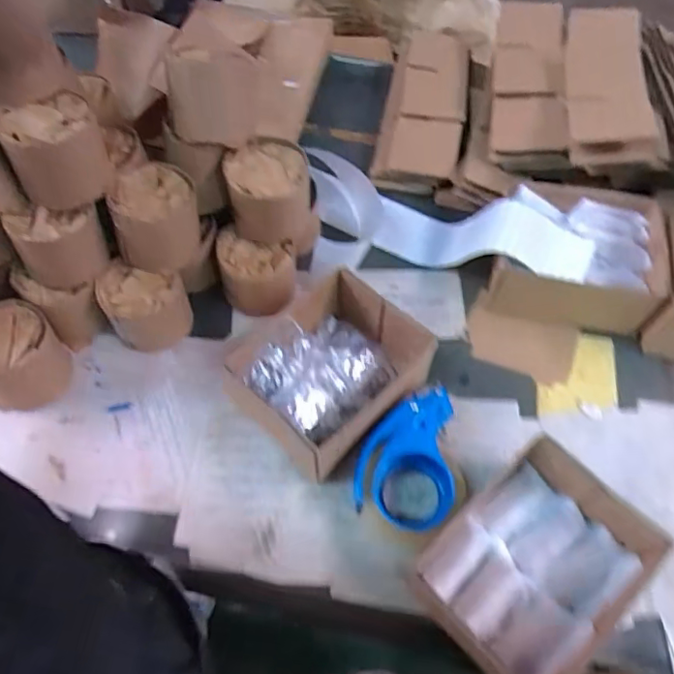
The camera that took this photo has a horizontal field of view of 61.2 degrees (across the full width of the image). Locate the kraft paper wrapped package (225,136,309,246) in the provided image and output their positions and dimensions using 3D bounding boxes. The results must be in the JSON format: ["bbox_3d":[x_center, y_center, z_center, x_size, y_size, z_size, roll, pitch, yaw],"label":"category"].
[{"bbox_3d":[-0.079,-0.168,0.675,0.096,0.086,0.094,1,61,0],"label":"kraft paper wrapped package"}]

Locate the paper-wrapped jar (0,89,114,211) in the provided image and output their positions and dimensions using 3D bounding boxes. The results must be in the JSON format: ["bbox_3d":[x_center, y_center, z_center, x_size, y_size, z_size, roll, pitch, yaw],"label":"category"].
[{"bbox_3d":[-0.289,-0.189,0.592,0.093,0.073,0.098,1,61,-1],"label":"paper-wrapped jar"}]

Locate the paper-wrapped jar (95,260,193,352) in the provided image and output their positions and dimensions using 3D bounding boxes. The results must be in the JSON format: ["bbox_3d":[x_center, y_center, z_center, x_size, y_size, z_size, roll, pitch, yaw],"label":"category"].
[{"bbox_3d":[-0.229,-0.032,0.681,0.093,0.075,0.079,1,61,-1],"label":"paper-wrapped jar"}]

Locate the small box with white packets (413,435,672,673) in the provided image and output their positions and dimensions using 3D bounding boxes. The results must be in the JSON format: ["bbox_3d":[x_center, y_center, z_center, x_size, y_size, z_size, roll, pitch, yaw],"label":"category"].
[{"bbox_3d":[0.178,0.212,0.529,0.180,0.088,0.153,-39,68,-20],"label":"small box with white packets"}]

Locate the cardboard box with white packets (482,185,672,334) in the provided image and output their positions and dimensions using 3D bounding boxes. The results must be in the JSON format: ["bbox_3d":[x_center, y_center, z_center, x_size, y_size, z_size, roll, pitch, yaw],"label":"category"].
[{"bbox_3d":[0.293,-0.108,0.727,0.216,0.090,0.174,15,61,7],"label":"cardboard box with white packets"}]

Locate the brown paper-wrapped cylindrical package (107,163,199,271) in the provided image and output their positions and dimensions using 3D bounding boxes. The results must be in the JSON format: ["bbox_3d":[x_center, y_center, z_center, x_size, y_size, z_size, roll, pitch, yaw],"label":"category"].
[{"bbox_3d":[-0.205,-0.141,0.659,0.087,0.082,0.094,1,61,-1],"label":"brown paper-wrapped cylindrical package"}]

